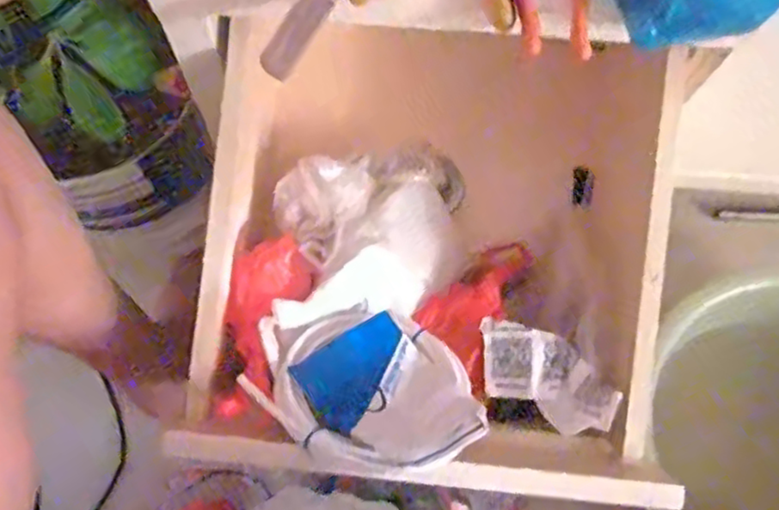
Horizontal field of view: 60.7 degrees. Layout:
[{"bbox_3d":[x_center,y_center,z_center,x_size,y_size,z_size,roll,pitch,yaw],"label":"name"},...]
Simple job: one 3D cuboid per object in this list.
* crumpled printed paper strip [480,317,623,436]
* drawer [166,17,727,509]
[{"bbox_3d":[0.126,0.100,0.544,0.119,0.025,0.065,24,85,23],"label":"crumpled printed paper strip"},{"bbox_3d":[0.048,-0.025,0.579,0.397,0.100,0.415,6,72,0],"label":"drawer"}]

